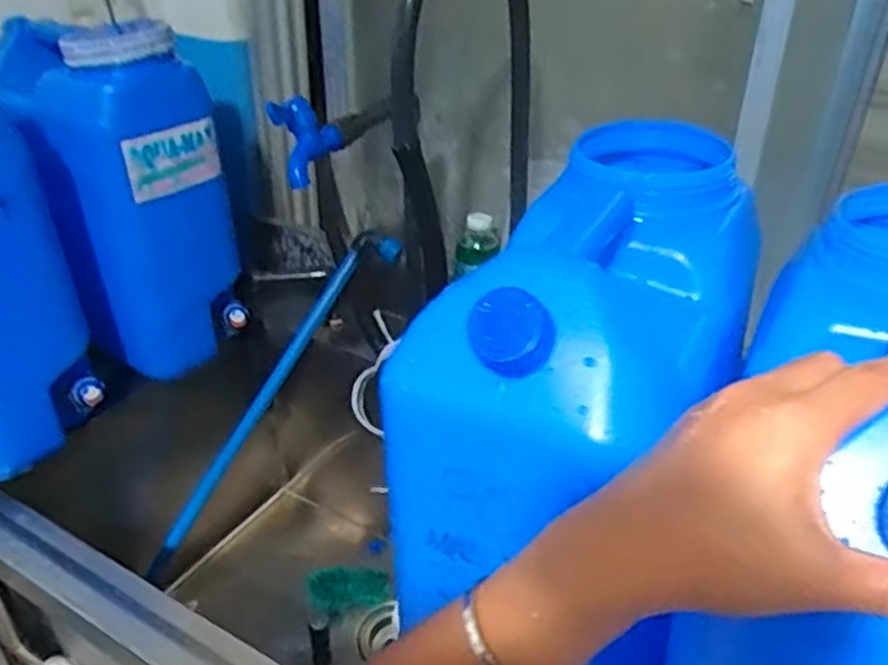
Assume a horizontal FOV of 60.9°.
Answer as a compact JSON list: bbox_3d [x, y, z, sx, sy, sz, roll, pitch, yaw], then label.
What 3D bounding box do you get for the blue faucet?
[{"bbox_3d":[-0.128,-0.180,0.705,0.025,0.076,0.079,13,34,19],"label":"blue faucet"}]

